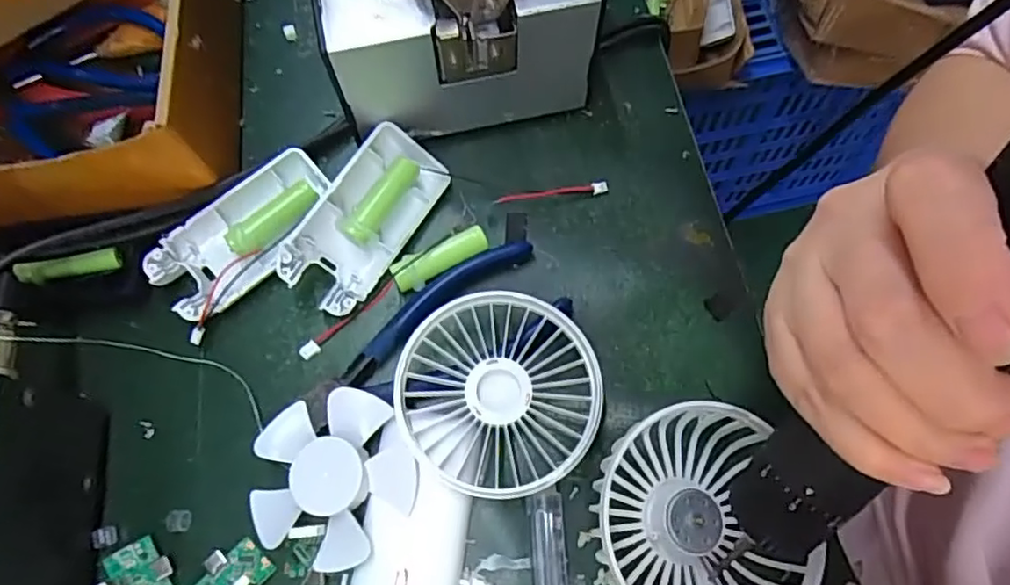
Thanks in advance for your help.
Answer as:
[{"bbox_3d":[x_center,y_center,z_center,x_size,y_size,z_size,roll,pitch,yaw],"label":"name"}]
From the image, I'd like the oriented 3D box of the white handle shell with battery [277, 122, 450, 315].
[{"bbox_3d":[-0.071,-0.037,0.310,0.048,0.027,0.091,29,72,11],"label":"white handle shell with battery"}]

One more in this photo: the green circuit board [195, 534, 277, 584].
[{"bbox_3d":[-0.115,0.117,0.258,0.024,0.015,0.031,40,75,14],"label":"green circuit board"}]

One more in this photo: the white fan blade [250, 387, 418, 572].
[{"bbox_3d":[-0.074,0.079,0.269,0.068,0.021,0.068,0,69,0],"label":"white fan blade"}]

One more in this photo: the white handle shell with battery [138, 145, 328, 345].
[{"bbox_3d":[-0.126,-0.027,0.312,0.094,0.019,0.047,-42,74,-14],"label":"white handle shell with battery"}]

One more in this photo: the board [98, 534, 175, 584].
[{"bbox_3d":[-0.151,0.117,0.258,0.023,0.015,0.030,-34,73,-12],"label":"board"}]

